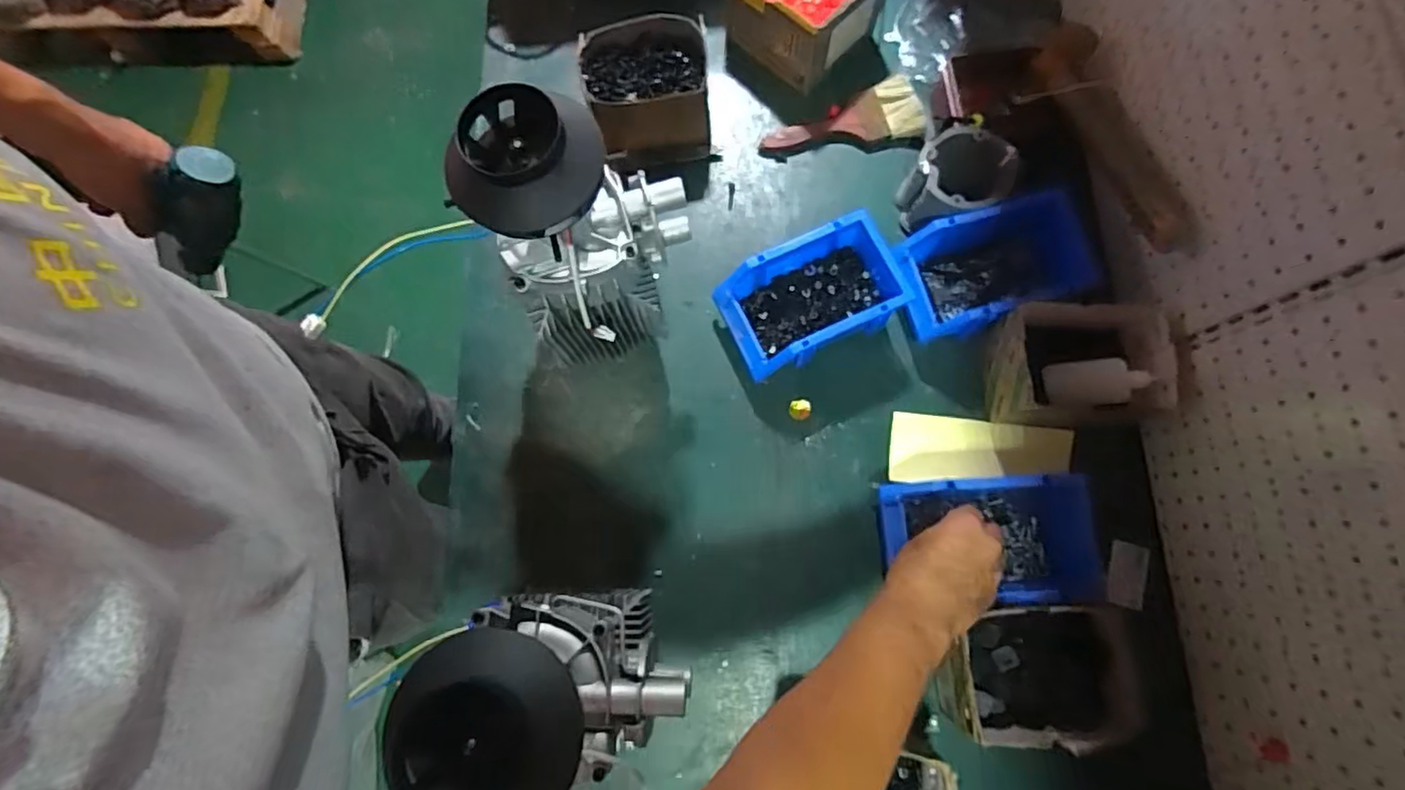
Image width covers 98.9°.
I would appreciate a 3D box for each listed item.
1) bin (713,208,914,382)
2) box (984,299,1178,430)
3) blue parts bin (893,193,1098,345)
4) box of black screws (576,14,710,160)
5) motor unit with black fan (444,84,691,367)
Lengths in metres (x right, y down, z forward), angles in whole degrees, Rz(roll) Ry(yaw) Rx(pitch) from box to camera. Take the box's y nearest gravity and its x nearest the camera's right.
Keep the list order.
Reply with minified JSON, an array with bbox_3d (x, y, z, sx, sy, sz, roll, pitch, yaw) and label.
[{"bbox_3d":[0.117,-0.105,0.654,0.182,0.075,0.120,-24,78,-4],"label":"bin"},{"bbox_3d":[0.372,-0.024,0.611,0.146,0.096,0.113,3,77,2],"label":"box"},{"bbox_3d":[0.310,-0.134,0.650,0.195,0.079,0.123,-15,77,-2],"label":"blue parts bin"},{"bbox_3d":[-0.065,-0.357,0.707,0.137,0.090,0.112,-3,77,1],"label":"box of black screws"},{"bbox_3d":[-0.088,-0.121,0.524,0.155,0.295,0.103,-11,77,-1],"label":"motor unit with black fan"}]

